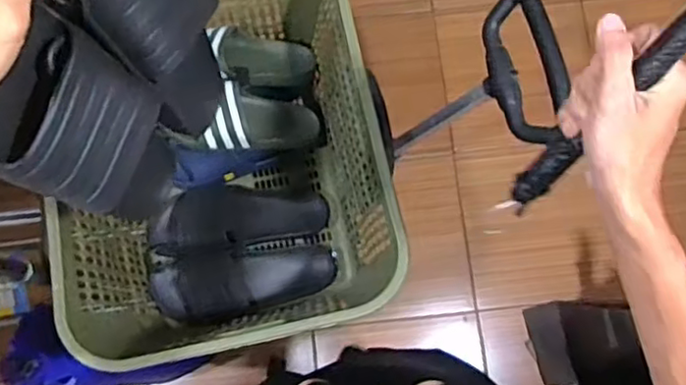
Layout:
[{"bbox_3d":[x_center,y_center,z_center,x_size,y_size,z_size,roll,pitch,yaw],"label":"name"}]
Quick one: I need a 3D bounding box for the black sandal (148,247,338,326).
[{"bbox_3d":[-0.153,0.138,1.005,0.283,0.081,0.099,-10,78,-3],"label":"black sandal"}]

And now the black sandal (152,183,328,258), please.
[{"bbox_3d":[-0.168,0.039,1.049,0.283,0.082,0.108,-10,78,-4],"label":"black sandal"}]

